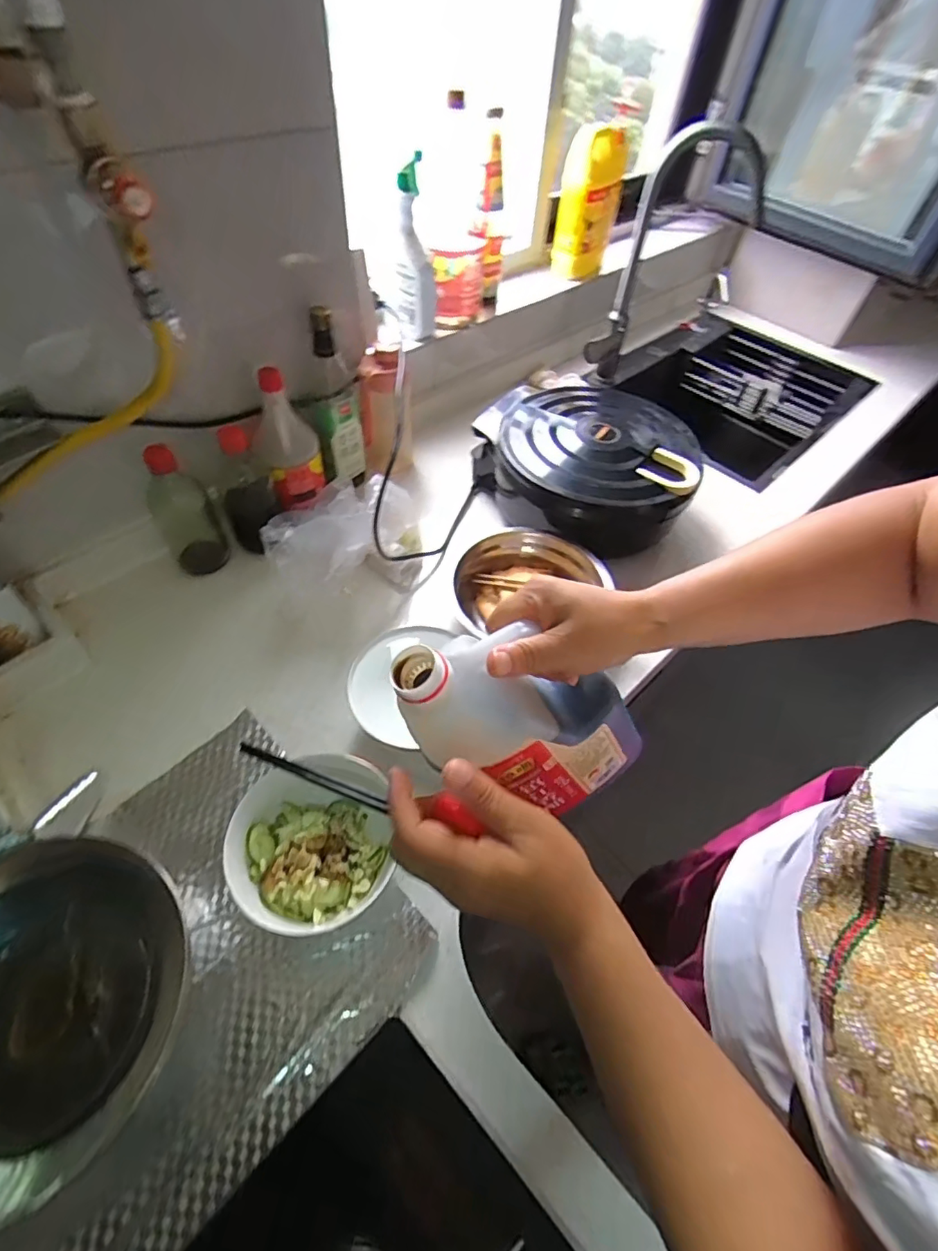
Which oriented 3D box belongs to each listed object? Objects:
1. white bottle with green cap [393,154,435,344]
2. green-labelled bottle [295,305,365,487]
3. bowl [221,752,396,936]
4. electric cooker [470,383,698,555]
[{"bbox_3d":[-0.101,-0.565,0.831,0.092,0.219,0.046,22,54,12],"label":"white bottle with green cap"},{"bbox_3d":[-0.200,-0.317,0.790,0.078,0.249,0.067,1,53,-4],"label":"green-labelled bottle"},{"bbox_3d":[-0.148,0.205,0.508,0.142,0.079,0.148,2,53,-3],"label":"bowl"},{"bbox_3d":[0.168,-0.244,0.830,0.322,0.115,0.294,6,53,0],"label":"electric cooker"}]

